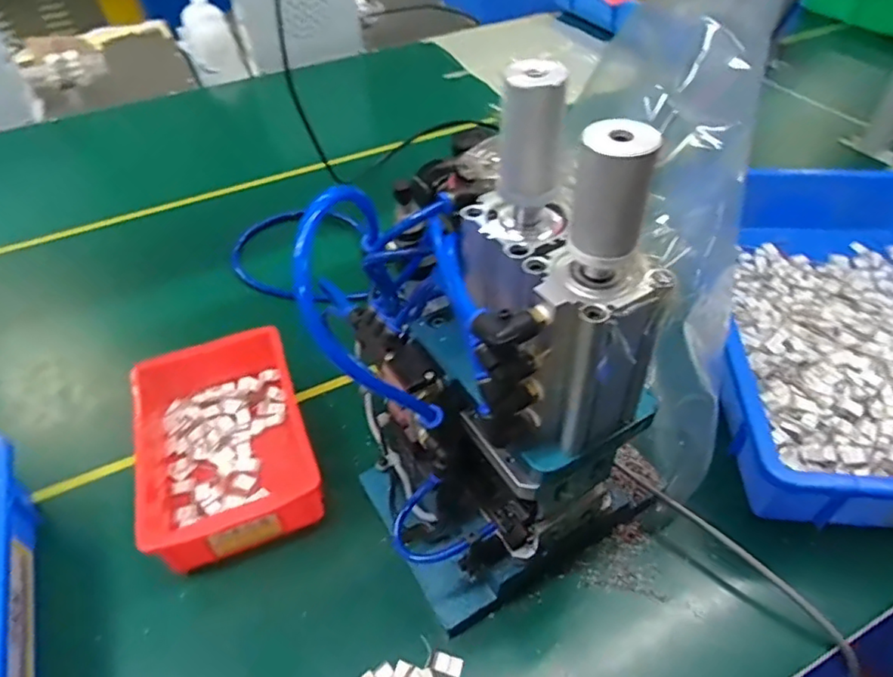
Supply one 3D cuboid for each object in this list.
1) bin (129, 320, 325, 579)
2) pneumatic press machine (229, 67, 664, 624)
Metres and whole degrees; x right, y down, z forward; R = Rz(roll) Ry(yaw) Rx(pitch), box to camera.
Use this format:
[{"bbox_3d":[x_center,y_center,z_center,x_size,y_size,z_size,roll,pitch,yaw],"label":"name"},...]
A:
[{"bbox_3d":[-0.194,0.084,0.511,0.138,0.065,0.200,-18,48,-14],"label":"bin"},{"bbox_3d":[0.017,0.011,0.369,0.206,0.331,0.173,35,57,30],"label":"pneumatic press machine"}]

